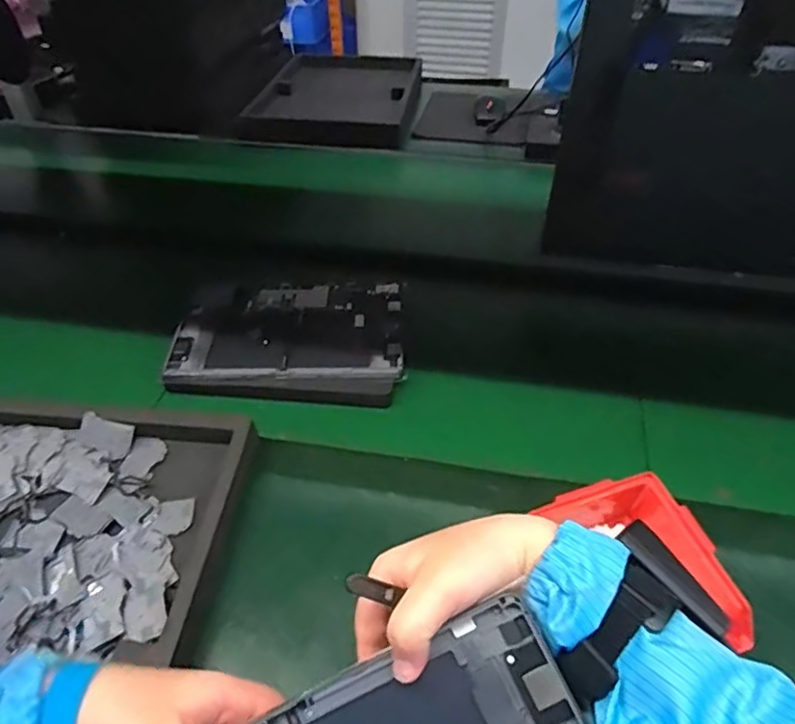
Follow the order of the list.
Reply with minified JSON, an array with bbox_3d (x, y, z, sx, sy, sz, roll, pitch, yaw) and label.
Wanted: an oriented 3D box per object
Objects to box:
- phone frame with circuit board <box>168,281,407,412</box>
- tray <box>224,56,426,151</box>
[{"bbox_3d":[-0.118,-0.032,0.680,0.252,0.021,0.184,3,46,4],"label":"phone frame with circuit board"},{"bbox_3d":[-0.128,-0.513,1.169,0.319,0.069,0.412,6,46,6],"label":"tray"}]

